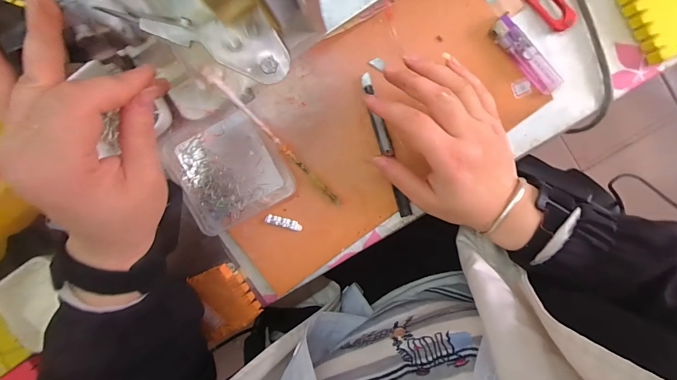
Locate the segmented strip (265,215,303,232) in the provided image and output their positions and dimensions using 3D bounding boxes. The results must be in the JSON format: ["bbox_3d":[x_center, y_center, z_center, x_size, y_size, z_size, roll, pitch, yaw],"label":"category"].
[{"bbox_3d":[-0.054,0.033,0.314,0.036,0.005,0.009,17,98,2],"label":"segmented strip"}]

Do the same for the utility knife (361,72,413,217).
[{"bbox_3d":[0.045,-0.040,0.299,0.012,0.004,0.137,-17,97,6],"label":"utility knife"}]

